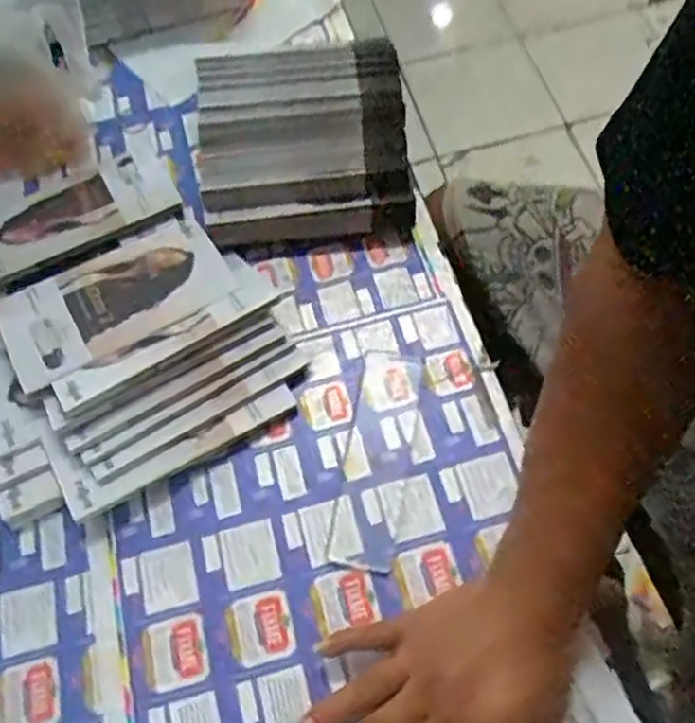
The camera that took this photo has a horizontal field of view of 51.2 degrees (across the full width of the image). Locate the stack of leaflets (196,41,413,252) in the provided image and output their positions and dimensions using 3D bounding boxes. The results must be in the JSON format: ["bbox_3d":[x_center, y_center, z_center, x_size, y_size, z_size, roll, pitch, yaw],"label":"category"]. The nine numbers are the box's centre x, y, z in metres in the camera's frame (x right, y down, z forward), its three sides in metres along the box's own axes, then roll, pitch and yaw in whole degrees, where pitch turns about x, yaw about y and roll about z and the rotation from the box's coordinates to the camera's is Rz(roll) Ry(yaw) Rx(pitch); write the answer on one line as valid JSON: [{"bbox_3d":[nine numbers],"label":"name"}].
[{"bbox_3d":[-0.039,-0.192,0.639,0.179,0.076,0.177,-5,61,1],"label":"stack of leaflets"}]

